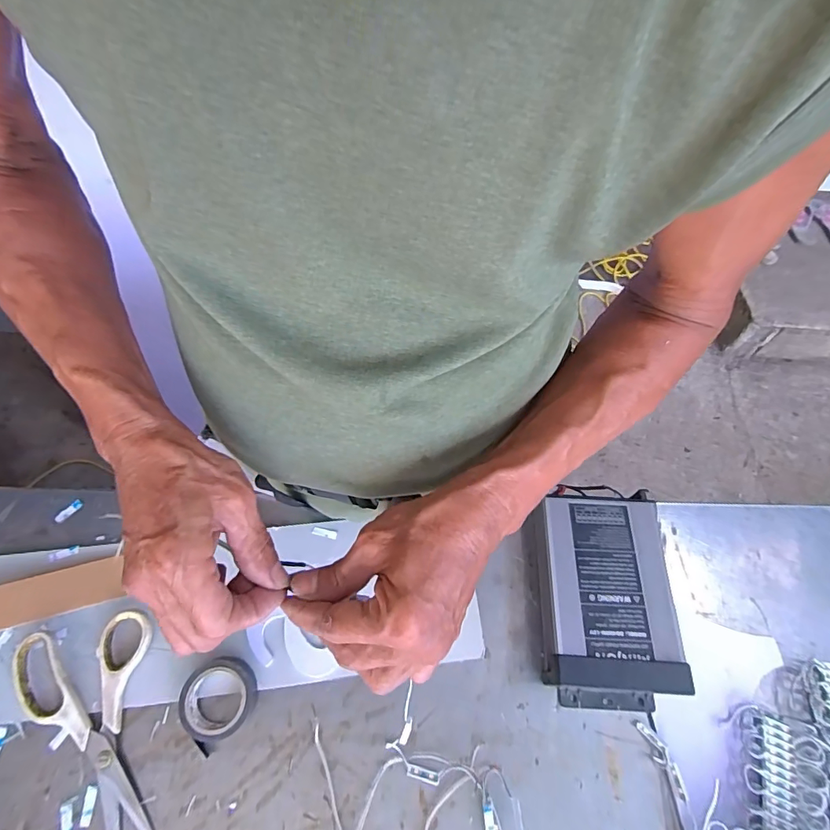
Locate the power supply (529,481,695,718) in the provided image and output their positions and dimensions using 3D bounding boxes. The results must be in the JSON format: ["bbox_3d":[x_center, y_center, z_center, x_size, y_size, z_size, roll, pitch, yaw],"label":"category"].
[{"bbox_3d":[0.171,0.165,0.427,0.113,0.054,0.183,4,61,-1],"label":"power supply"}]

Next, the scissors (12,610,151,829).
[{"bbox_3d":[-0.266,0.259,0.366,0.102,0.022,0.170,-12,63,-10],"label":"scissors"}]

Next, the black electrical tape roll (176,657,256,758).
[{"bbox_3d":[-0.165,0.239,0.381,0.058,0.025,0.066,19,62,6],"label":"black electrical tape roll"}]

